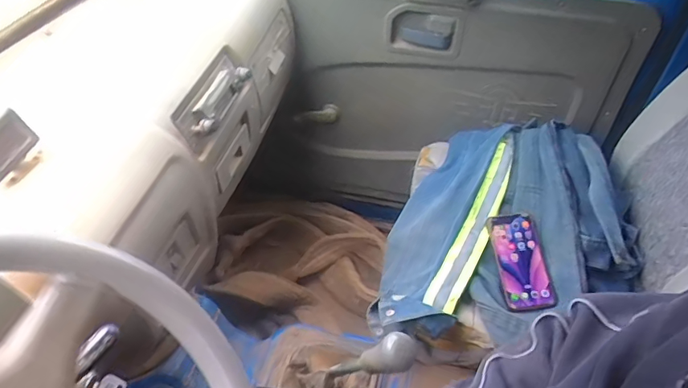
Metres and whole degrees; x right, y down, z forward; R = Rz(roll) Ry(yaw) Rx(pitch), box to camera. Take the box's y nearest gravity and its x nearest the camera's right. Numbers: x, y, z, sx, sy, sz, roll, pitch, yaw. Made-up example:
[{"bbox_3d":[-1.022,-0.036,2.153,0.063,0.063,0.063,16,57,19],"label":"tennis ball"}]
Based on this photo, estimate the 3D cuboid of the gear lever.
[{"bbox_3d":[0.031,0.223,0.649,0.043,0.174,0.035,39,47,-7],"label":"gear lever"}]

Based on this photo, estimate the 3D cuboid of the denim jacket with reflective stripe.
[{"bbox_3d":[0.277,0.064,0.812,0.363,0.183,0.414,19,46,13],"label":"denim jacket with reflective stripe"}]

